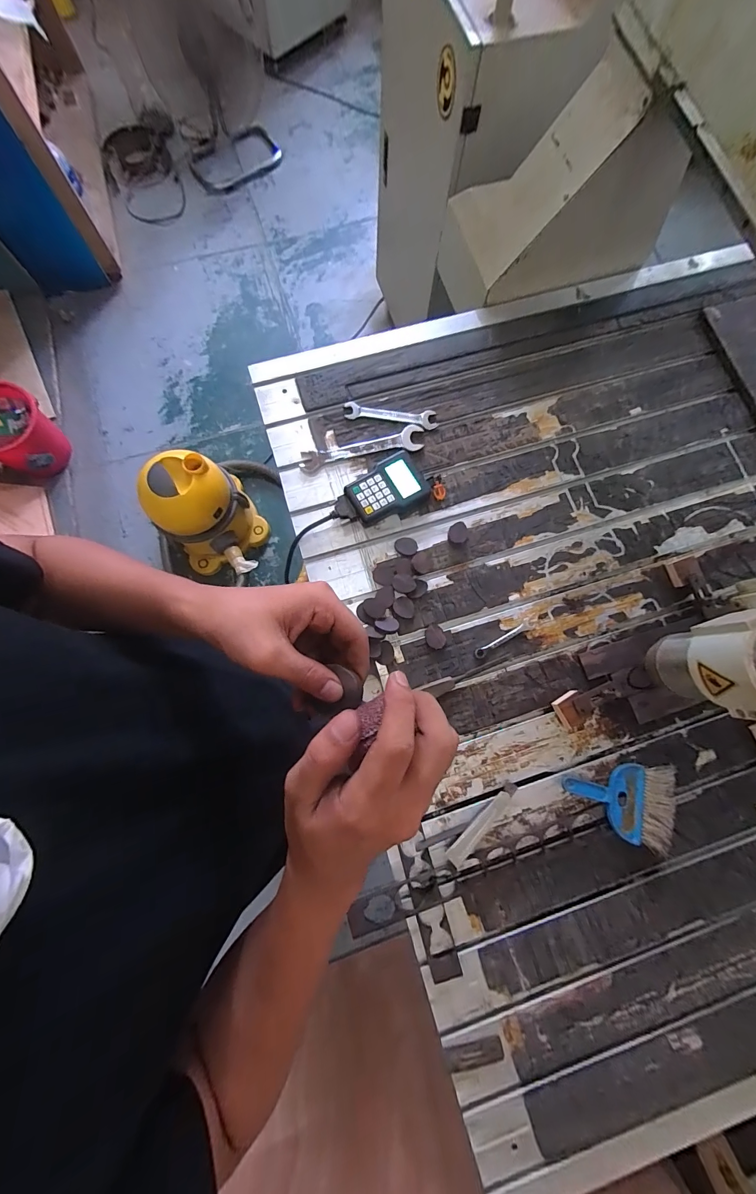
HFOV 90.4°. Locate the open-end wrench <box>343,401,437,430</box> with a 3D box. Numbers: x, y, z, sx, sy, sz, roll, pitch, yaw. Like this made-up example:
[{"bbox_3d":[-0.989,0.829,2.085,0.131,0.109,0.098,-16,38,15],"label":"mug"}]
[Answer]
[{"bbox_3d":[0.027,-0.377,0.779,0.189,0.010,0.041,6,79,0],"label":"open-end wrench"}]

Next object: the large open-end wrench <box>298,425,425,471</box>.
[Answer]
[{"bbox_3d":[-0.033,-0.301,0.763,0.250,0.012,0.049,-13,80,-4],"label":"large open-end wrench"}]

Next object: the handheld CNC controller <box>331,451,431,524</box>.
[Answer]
[{"bbox_3d":[0.001,-0.203,0.732,0.188,0.037,0.109,-25,81,-6],"label":"handheld CNC controller"}]

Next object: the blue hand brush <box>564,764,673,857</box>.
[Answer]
[{"bbox_3d":[0.410,0.343,0.640,0.170,0.033,0.129,13,79,1],"label":"blue hand brush"}]

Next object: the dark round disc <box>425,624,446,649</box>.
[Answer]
[{"bbox_3d":[0.106,0.073,0.691,0.035,0.004,0.044,-13,80,-4],"label":"dark round disc"}]

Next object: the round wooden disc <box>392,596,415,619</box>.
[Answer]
[{"bbox_3d":[0.049,0.019,0.698,0.041,0.004,0.037,25,78,13],"label":"round wooden disc"}]

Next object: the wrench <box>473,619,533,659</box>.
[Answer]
[{"bbox_3d":[0.235,0.076,0.695,0.128,0.004,0.021,-29,81,-6],"label":"wrench"}]

